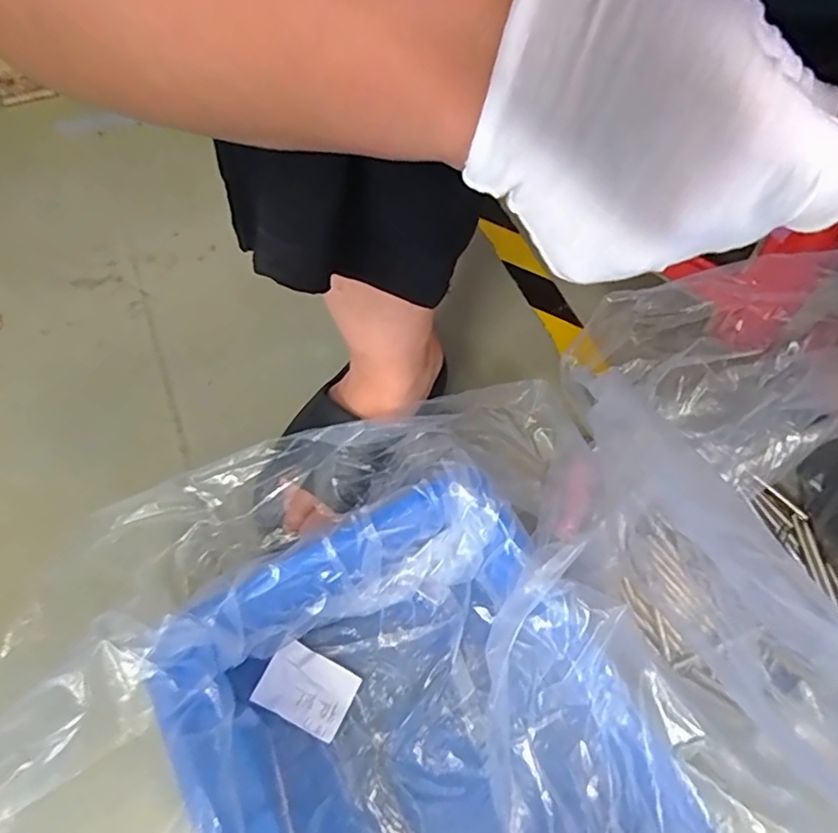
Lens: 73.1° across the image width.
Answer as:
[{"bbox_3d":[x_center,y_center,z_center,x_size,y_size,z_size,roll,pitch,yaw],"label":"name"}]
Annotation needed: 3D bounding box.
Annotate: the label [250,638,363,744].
[{"bbox_3d":[-0.090,0.219,0.455,0.072,0.011,0.053,25,64,11],"label":"label"}]

